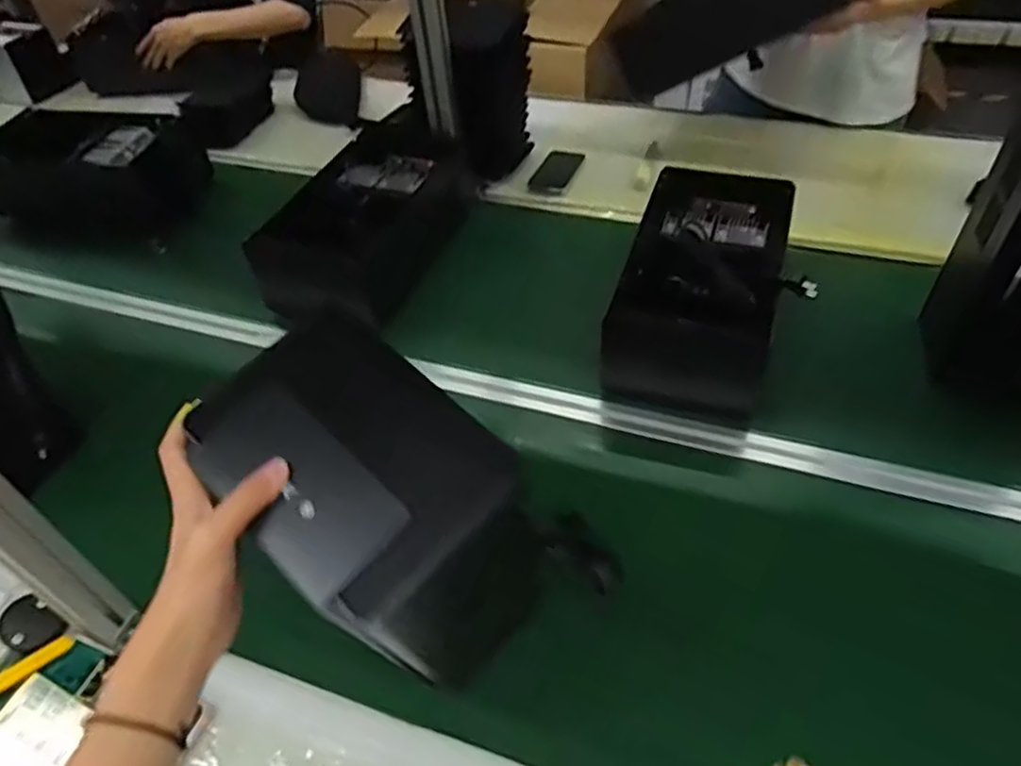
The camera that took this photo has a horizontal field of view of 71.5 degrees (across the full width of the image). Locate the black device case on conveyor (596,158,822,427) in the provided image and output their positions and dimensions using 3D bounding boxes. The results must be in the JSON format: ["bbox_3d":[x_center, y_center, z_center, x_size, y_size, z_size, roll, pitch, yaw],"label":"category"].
[{"bbox_3d":[0.267,-0.139,0.957,0.219,0.129,0.397,10,49,15],"label":"black device case on conveyor"}]

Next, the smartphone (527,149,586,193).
[{"bbox_3d":[0.084,-0.387,1.293,0.072,0.008,0.134,14,50,18],"label":"smartphone"}]

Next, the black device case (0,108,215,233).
[{"bbox_3d":[-0.771,-0.391,1.303,0.362,0.151,0.211,-1,47,5],"label":"black device case"}]

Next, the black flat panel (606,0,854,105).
[{"bbox_3d":[0.350,-0.627,1.198,0.396,0.171,0.040,-9,37,44],"label":"black flat panel"}]

